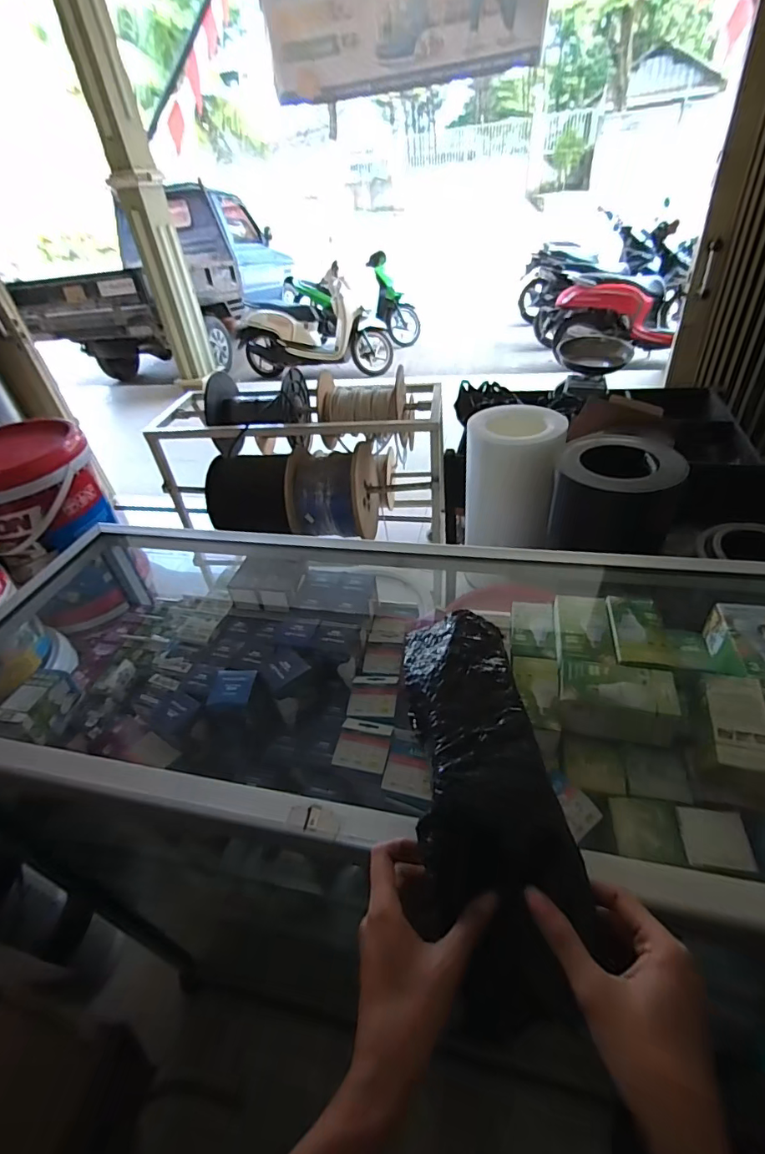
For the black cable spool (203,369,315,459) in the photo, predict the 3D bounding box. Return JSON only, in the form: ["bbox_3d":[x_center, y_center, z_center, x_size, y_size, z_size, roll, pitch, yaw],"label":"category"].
[{"bbox_3d":[-0.460,-0.614,1.813,0.369,0.277,0.316,-10,39,-3],"label":"black cable spool"}]

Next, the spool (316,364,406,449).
[{"bbox_3d":[-0.060,-0.623,1.776,0.287,0.254,0.279,2,40,12],"label":"spool"}]

